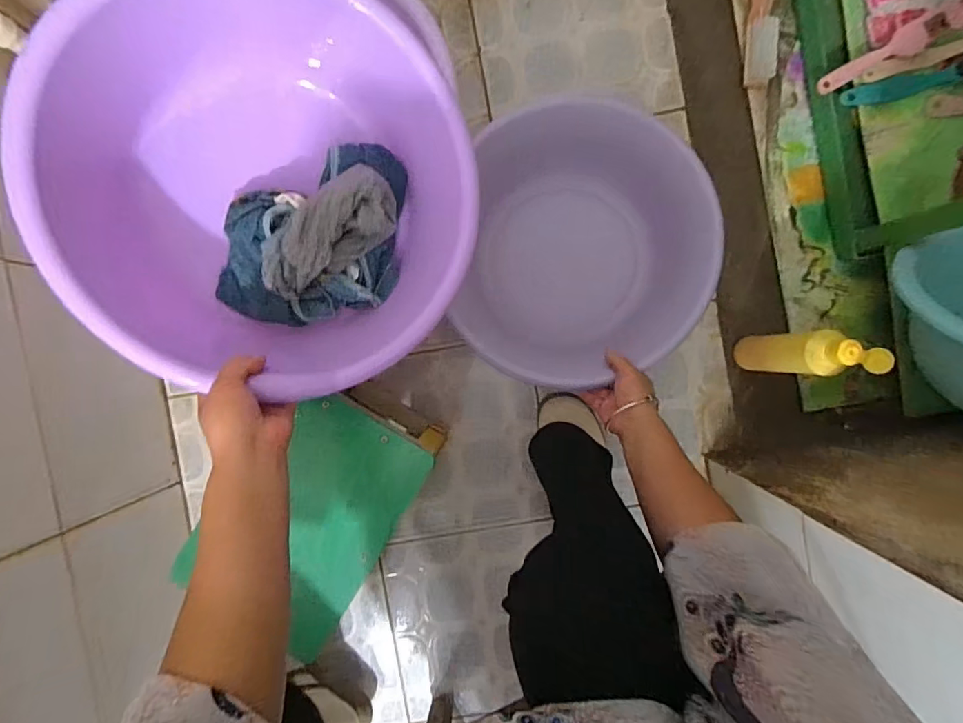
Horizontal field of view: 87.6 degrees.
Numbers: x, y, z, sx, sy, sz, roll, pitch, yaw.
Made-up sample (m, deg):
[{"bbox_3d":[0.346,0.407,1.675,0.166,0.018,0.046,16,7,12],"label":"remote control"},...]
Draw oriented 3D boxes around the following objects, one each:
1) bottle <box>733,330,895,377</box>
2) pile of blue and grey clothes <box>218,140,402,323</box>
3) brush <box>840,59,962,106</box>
[{"bbox_3d":[0.403,-0.011,0.657,0.068,0.244,0.058,-3,93,2],"label":"bottle"},{"bbox_3d":[-0.181,-0.137,0.533,0.169,0.102,0.193,6,93,1],"label":"pile of blue and grey clothes"},{"bbox_3d":[0.629,-0.394,0.694,0.235,0.024,0.038,-13,92,2],"label":"brush"}]

